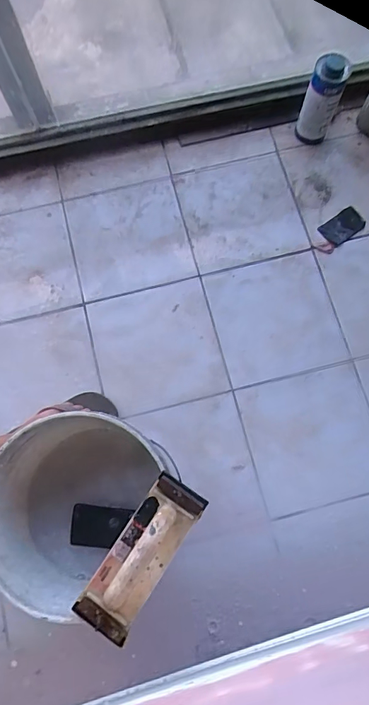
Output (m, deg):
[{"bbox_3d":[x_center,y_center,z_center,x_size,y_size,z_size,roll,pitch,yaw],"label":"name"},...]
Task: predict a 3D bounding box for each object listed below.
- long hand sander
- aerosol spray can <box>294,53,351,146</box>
[{"bbox_3d":[-0.062,0.290,0.594,0.087,0.066,0.227,33,79,7],"label":"long hand sander"},{"bbox_3d":[0.336,-0.614,1.045,0.082,0.225,0.075,0,77,1],"label":"aerosol spray can"}]

